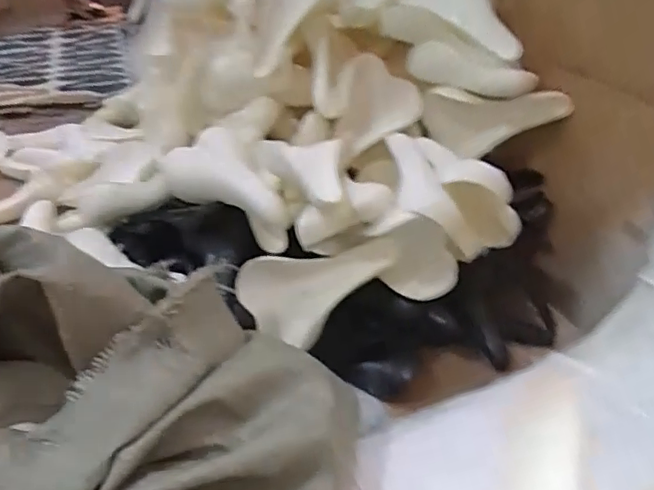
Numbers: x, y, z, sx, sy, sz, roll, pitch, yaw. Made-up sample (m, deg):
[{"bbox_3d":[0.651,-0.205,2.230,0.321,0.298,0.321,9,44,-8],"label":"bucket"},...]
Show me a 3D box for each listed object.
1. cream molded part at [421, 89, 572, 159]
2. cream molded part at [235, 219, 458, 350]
[{"bbox_3d":[0.309,-0.229,1.107,0.266,0.137,0.040,-1,29,25],"label":"cream molded part"},{"bbox_3d":[0.028,0.054,0.933,0.334,0.152,0.080,-15,32,5],"label":"cream molded part"}]

